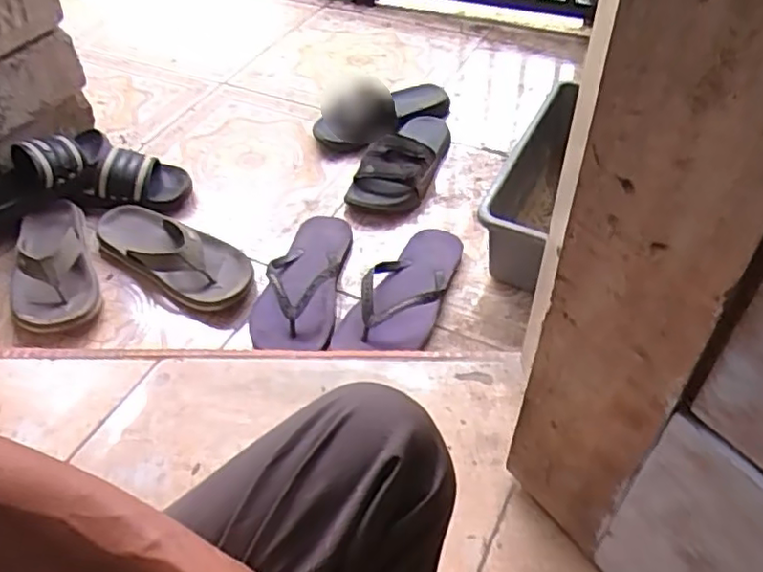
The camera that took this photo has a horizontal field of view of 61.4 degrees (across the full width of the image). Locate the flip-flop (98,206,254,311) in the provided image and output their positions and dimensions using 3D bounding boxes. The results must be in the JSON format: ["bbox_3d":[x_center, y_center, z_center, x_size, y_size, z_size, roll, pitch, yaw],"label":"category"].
[{"bbox_3d":[-0.292,-0.052,0.894,0.273,0.055,0.109,27,54,24],"label":"flip-flop"}]

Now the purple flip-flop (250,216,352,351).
[{"bbox_3d":[-0.107,-0.019,0.866,0.107,0.056,0.258,3,47,5],"label":"purple flip-flop"}]

